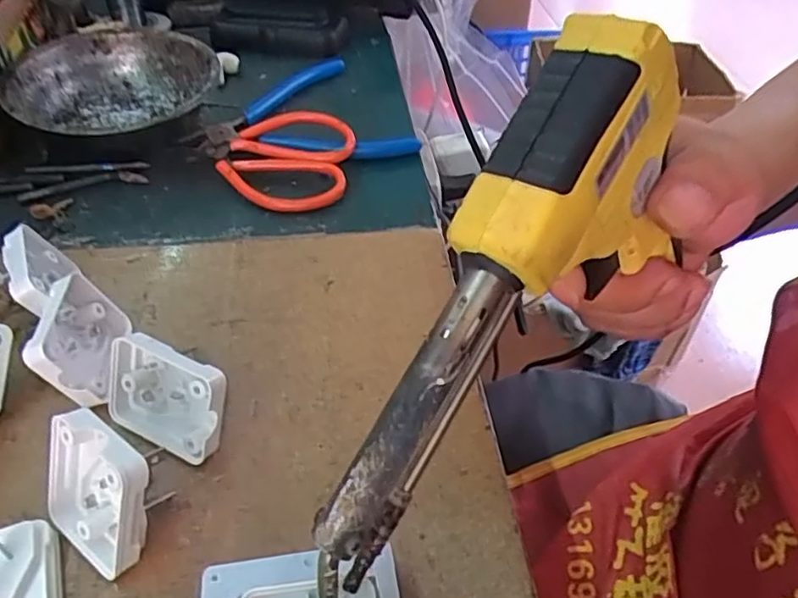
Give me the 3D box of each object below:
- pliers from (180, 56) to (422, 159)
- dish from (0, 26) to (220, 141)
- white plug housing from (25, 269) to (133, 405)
[{"bbox_3d":[-0.075,-0.121,0.436,0.132,0.013,0.131,-19,47,-20],"label":"pliers"},{"bbox_3d":[-0.186,-0.133,0.419,0.122,0.044,0.112,2,43,-2],"label":"dish"},{"bbox_3d":[-0.135,0.019,0.269,0.016,0.038,0.049,-27,40,13],"label":"white plug housing"}]

